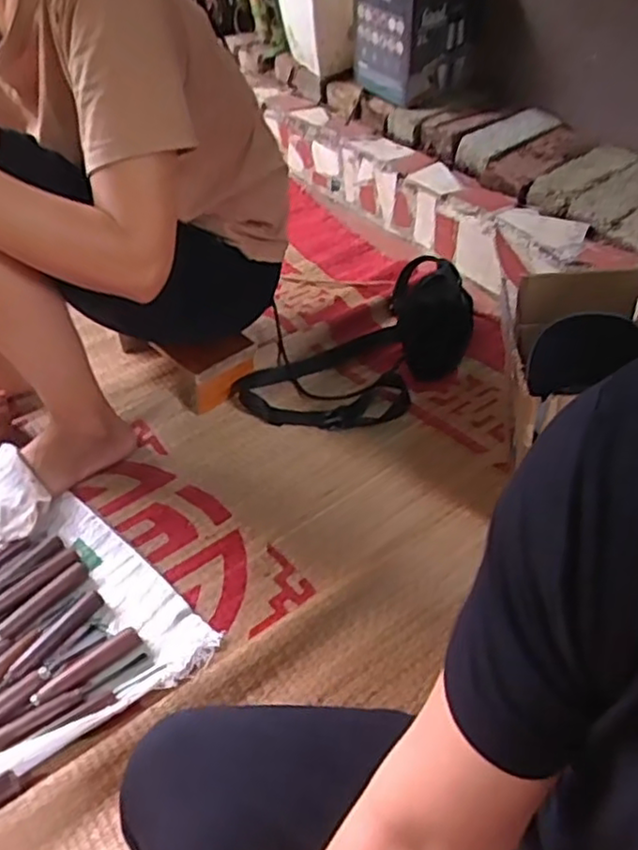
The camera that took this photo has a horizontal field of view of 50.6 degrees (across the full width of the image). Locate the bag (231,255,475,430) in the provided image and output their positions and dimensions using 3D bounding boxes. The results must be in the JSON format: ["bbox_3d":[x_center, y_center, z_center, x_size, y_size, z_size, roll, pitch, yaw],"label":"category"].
[{"bbox_3d":[0.072,-0.131,1.010,0.389,0.150,0.210,-29,50,-27],"label":"bag"}]

